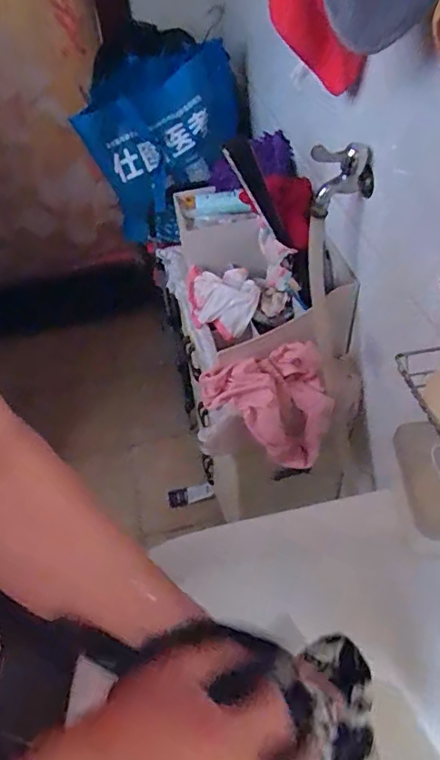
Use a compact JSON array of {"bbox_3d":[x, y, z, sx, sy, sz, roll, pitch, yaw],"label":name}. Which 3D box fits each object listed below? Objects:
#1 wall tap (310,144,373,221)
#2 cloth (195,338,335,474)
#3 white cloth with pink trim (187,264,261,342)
[{"bbox_3d":[0.152,-0.249,0.655,0.078,0.086,0.055,7,48,11],"label":"wall tap"},{"bbox_3d":[0.081,0.050,0.809,0.184,0.188,0.045,-21,10,0],"label":"cloth"},{"bbox_3d":[0.006,-0.136,0.877,0.113,0.059,0.135,-8,47,-2],"label":"white cloth with pink trim"}]

